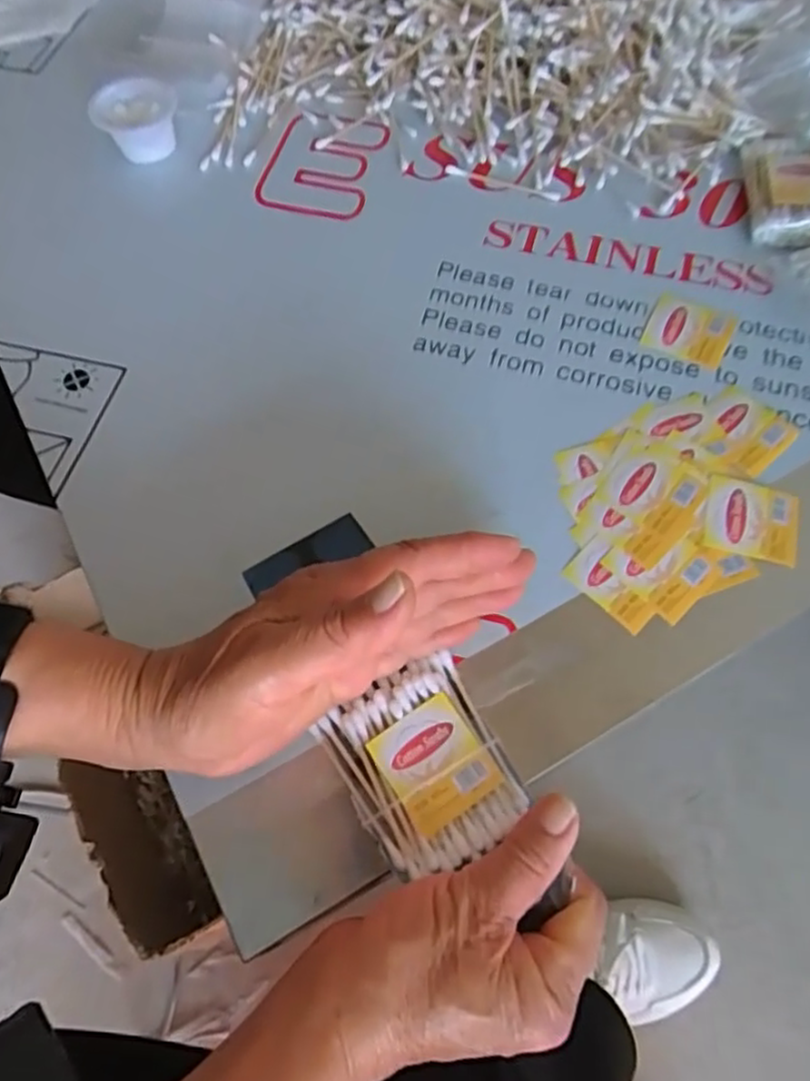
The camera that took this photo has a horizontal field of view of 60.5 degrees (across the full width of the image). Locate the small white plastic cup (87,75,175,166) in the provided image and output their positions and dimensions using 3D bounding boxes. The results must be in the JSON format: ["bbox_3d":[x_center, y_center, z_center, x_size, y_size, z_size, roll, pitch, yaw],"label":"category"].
[{"bbox_3d":[-0.171,-0.269,0.444,0.047,0.031,0.050,-1,65,2],"label":"small white plastic cup"}]

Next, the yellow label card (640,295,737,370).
[{"bbox_3d":[0.157,-0.116,0.382,0.044,0.004,0.041,23,68,12],"label":"yellow label card"}]

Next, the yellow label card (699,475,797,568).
[{"bbox_3d":[0.165,-0.011,0.331,0.042,0.004,0.039,15,67,9],"label":"yellow label card"}]

